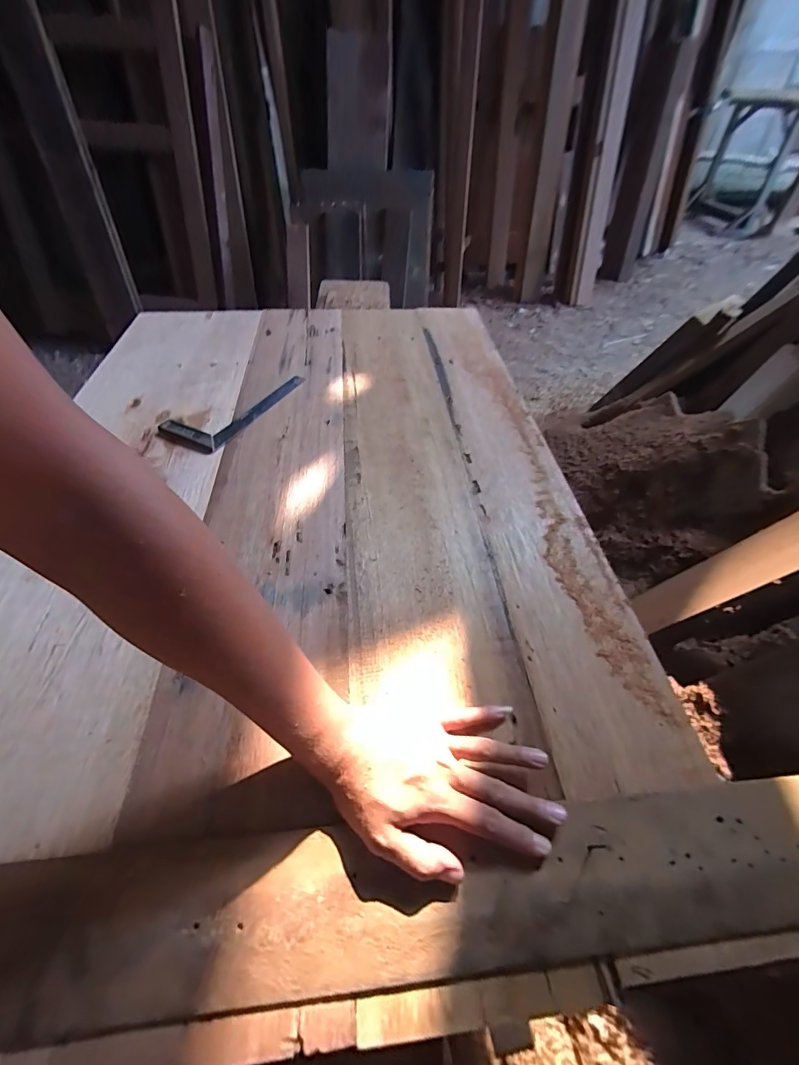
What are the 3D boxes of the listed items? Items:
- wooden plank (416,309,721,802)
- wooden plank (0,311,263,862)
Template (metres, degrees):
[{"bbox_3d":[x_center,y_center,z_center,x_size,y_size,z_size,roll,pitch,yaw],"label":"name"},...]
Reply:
[{"bbox_3d":[0.176,-0.138,0.669,0.145,0.020,0.953,-3,50,-5],"label":"wooden plank"},{"bbox_3d":[-0.423,-0.128,0.629,0.279,0.017,1.006,-4,50,-5],"label":"wooden plank"}]

